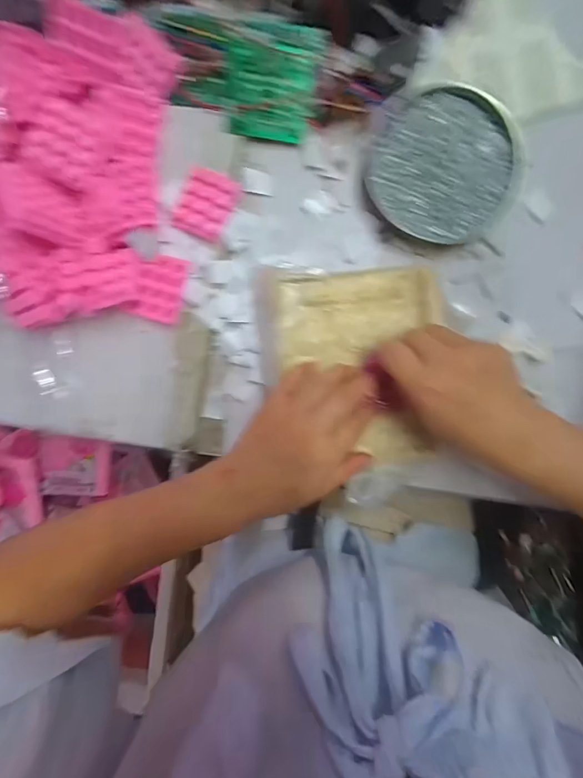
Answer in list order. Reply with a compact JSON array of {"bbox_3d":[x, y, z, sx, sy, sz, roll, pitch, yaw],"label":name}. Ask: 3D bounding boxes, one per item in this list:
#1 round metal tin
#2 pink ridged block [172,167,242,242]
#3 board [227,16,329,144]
[{"bbox_3d":[0.143,-0.206,0.329,0.130,0.016,0.129,0,94,0],"label":"round metal tin"},{"bbox_3d":[-0.078,-0.171,0.330,0.045,0.008,0.060,24,93,-2],"label":"pink ridged block"},{"bbox_3d":[-0.015,-0.278,0.319,0.082,0.012,0.095,8,94,-1],"label":"board"}]

